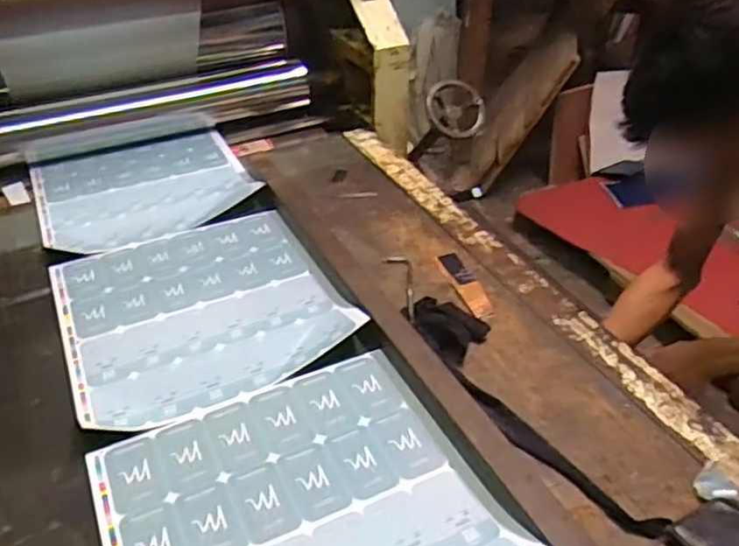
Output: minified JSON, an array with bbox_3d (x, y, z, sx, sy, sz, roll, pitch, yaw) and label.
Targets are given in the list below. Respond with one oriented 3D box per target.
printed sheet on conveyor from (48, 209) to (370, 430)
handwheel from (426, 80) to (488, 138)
[{"bbox_3d":[-0.236,0.036,0.934,0.352,0.032,0.379,-17,39,-21],"label":"printed sheet on conveyor"},{"bbox_3d":[0.173,-0.326,1.346,0.112,0.116,0.039,-11,9,7],"label":"handwheel"}]

